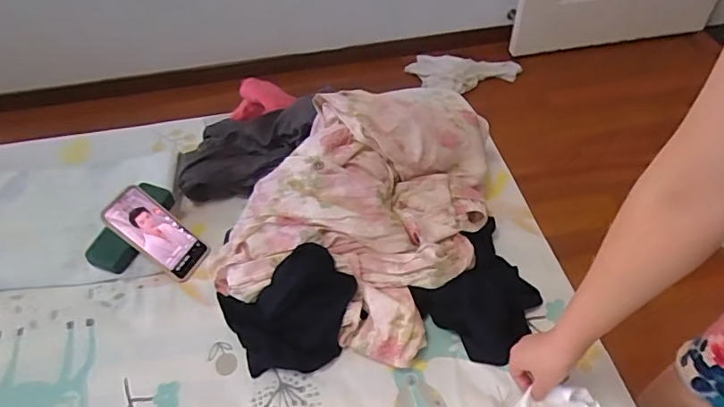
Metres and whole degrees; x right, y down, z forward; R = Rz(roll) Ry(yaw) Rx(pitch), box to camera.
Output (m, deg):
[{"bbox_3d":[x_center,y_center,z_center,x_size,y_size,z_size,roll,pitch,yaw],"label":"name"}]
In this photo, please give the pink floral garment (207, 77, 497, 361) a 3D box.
[{"bbox_3d":[-0.005,-0.011,0.807,0.370,0.183,0.427,15,51,15],"label":"pink floral garment"}]

